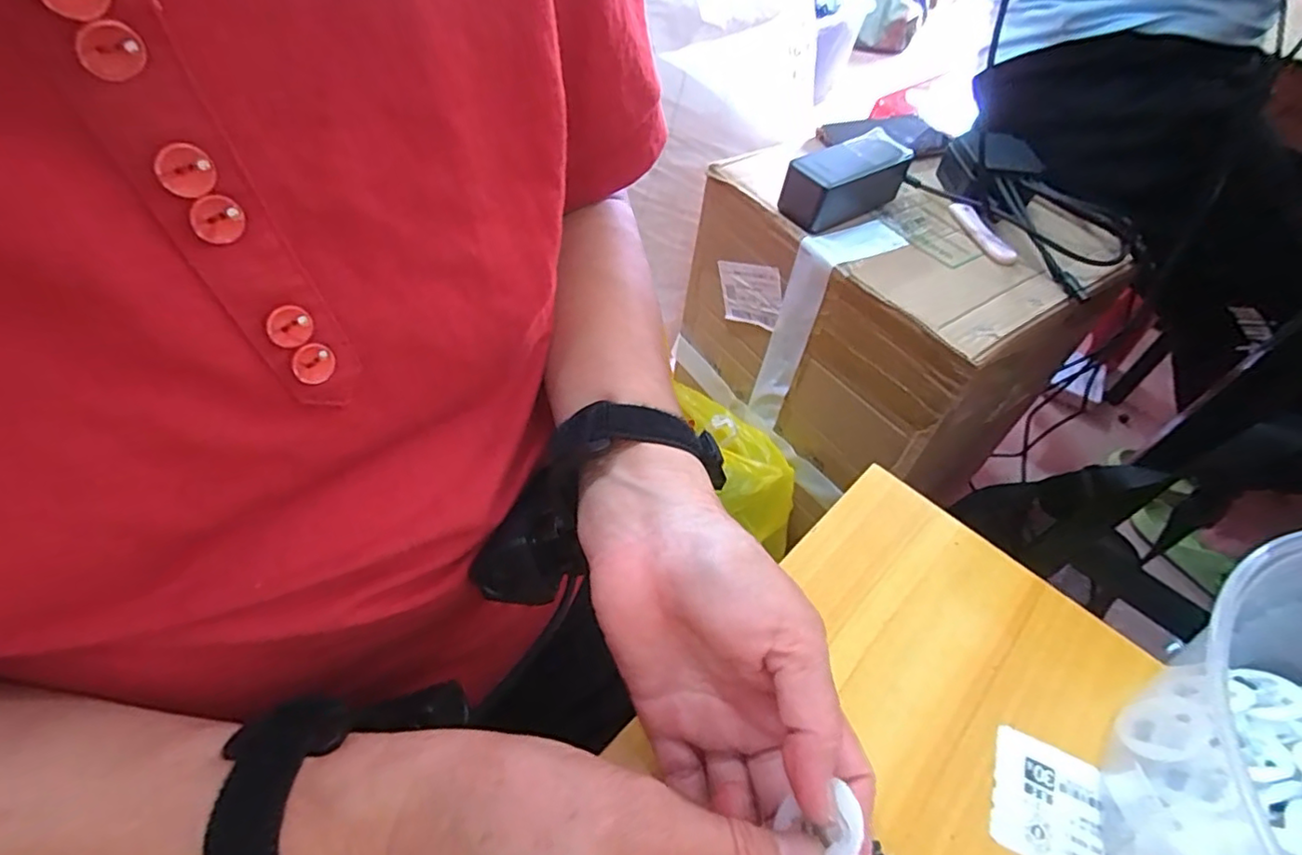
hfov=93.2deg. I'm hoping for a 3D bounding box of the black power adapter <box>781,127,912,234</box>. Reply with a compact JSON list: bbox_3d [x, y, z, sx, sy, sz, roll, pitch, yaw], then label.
[{"bbox_3d":[0.185,-0.234,0.596,0.130,0.062,0.044,-25,53,-25],"label":"black power adapter"}]

